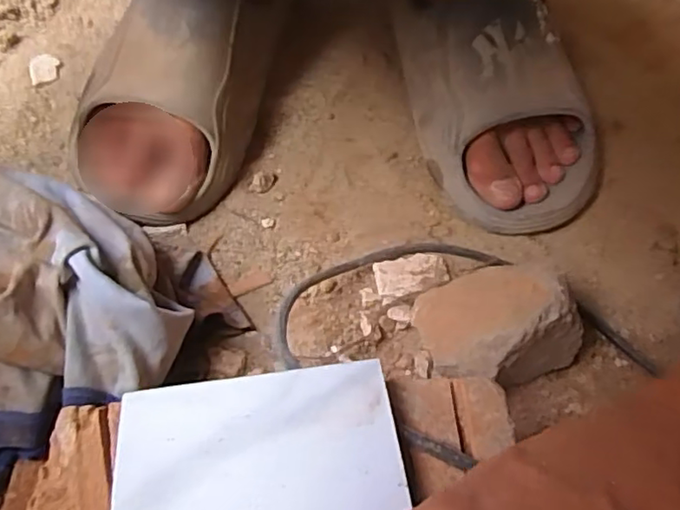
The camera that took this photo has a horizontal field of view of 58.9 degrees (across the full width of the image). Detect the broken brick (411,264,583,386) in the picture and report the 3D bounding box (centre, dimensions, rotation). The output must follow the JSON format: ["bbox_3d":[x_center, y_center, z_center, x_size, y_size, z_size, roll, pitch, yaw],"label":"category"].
[{"bbox_3d":[0.081,0.037,0.338,0.069,0.059,0.081,-32,56,-24],"label":"broken brick"}]

